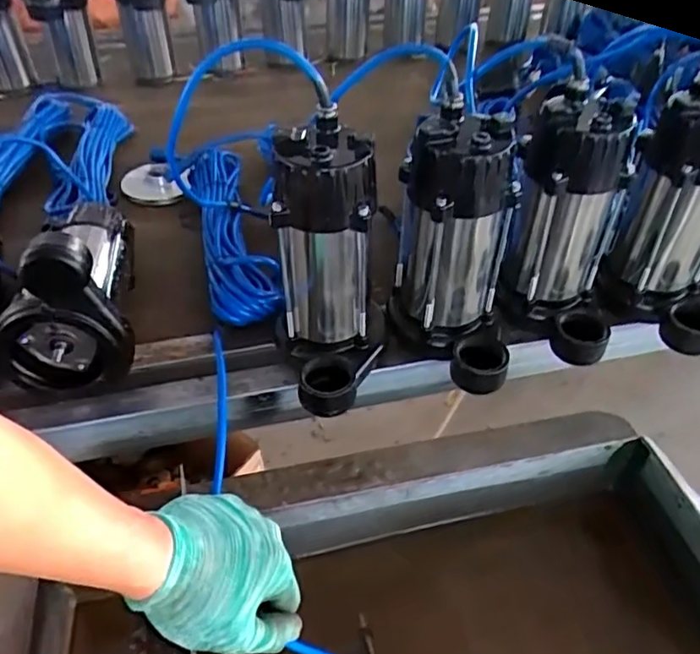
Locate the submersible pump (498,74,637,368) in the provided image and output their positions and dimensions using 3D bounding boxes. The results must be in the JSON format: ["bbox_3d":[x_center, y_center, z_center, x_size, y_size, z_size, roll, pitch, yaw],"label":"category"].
[{"bbox_3d":[0.224,-0.100,0.618,0.118,0.226,0.113,16,44,16],"label":"submersible pump"}]

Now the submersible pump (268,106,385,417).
[{"bbox_3d":[-0.017,-0.050,0.568,0.102,0.228,0.153,-6,43,-8],"label":"submersible pump"}]

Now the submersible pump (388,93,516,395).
[{"bbox_3d":[0.119,-0.072,0.593,0.097,0.222,0.155,-24,48,-25],"label":"submersible pump"}]

